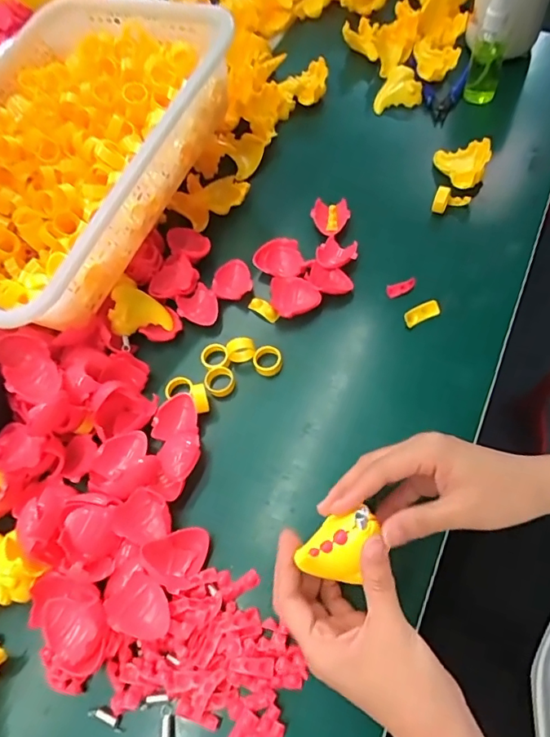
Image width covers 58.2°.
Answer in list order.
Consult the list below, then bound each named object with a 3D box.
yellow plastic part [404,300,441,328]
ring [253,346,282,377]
[{"bbox_3d":[0.136,-0.051,0.457,0.034,0.012,0.014,-26,61,-4],"label":"yellow plastic part"},{"bbox_3d":[-0.007,-0.006,0.456,0.025,0.012,0.028,-18,60,1],"label":"ring"}]

